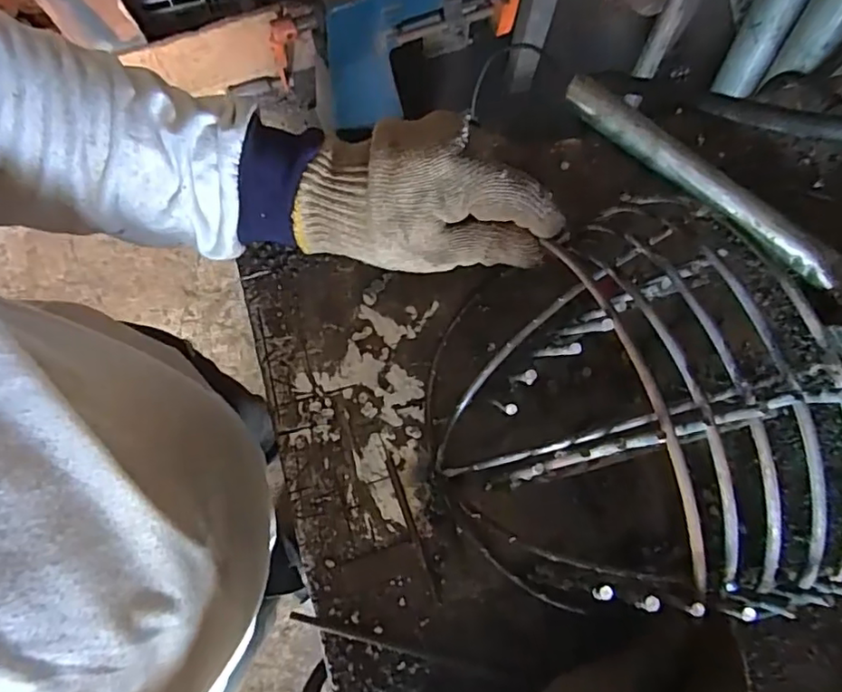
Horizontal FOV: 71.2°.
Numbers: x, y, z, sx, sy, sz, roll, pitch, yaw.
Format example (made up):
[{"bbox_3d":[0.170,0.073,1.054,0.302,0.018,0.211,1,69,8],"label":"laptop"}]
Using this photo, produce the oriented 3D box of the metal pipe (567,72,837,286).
[{"bbox_3d":[0.178,-0.107,0.374,0.200,0.015,0.021,39,81,7],"label":"metal pipe"}]

